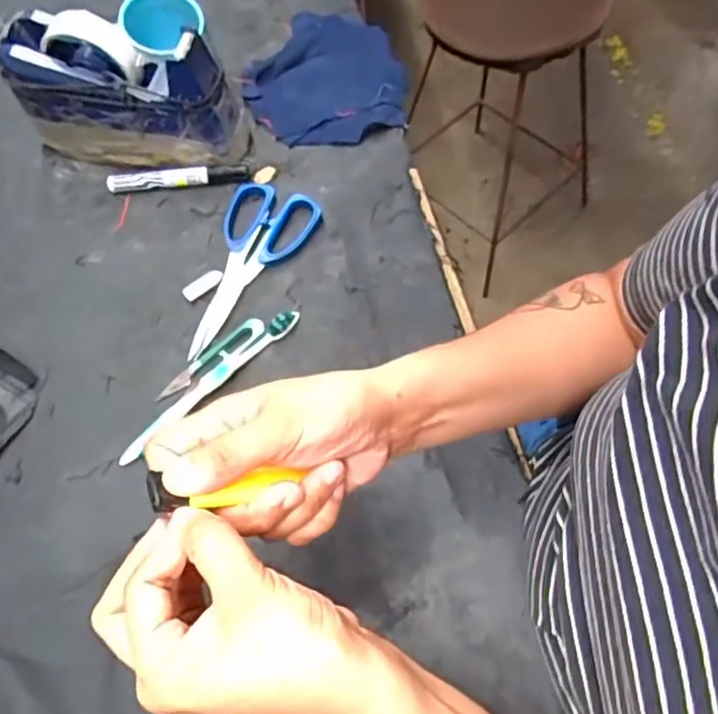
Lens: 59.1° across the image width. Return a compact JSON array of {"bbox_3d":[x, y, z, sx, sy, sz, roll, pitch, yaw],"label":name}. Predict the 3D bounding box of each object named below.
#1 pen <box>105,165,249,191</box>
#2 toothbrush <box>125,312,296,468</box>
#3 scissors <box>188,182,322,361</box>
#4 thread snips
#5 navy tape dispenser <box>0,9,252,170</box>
[{"bbox_3d":[-0.171,-0.169,0.599,0.131,0.018,0.015,-5,65,1],"label":"pen"},{"bbox_3d":[-0.120,0.020,0.509,0.178,0.016,0.018,-41,69,-15],"label":"toothbrush"},{"bbox_3d":[-0.102,-0.080,0.554,0.079,0.012,0.176,21,68,12],"label":"scissors"},{"bbox_3d":[-0.123,0.000,0.520,0.101,0.009,0.019,-32,67,-12],"label":"thread snips"},{"bbox_3d":[-0.211,-0.240,0.579,0.205,0.116,0.074,10,66,8],"label":"navy tape dispenser"}]

